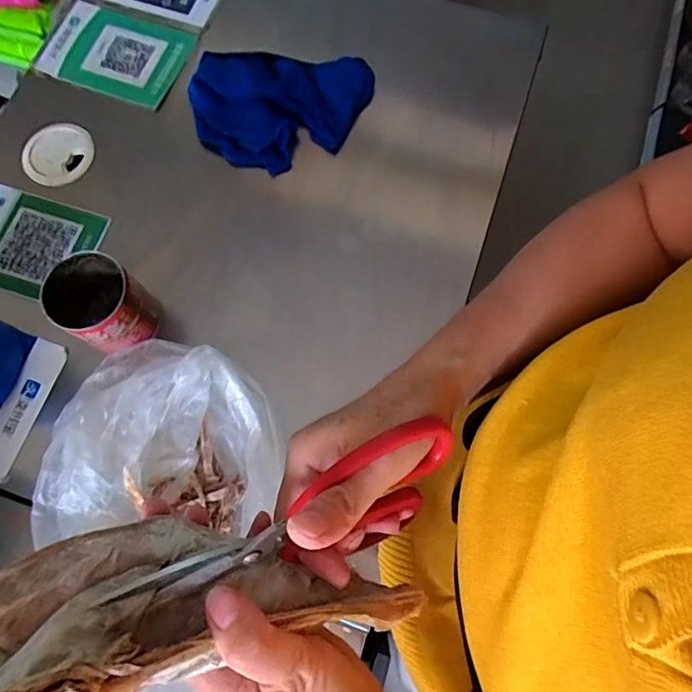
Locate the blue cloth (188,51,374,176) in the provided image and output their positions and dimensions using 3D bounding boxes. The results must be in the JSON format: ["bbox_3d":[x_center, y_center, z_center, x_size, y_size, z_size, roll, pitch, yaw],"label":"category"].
[{"bbox_3d":[-0.067,-0.233,0.486,0.158,0.030,0.124,14,75,6],"label":"blue cloth"}]

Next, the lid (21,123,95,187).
[{"bbox_3d":[-0.281,-0.188,0.489,0.060,0.006,0.066,-1,74,2],"label":"lid"}]

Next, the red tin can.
[{"bbox_3d":[-0.198,-0.035,0.409,0.072,0.071,0.062,39,79,12],"label":"red tin can"}]

